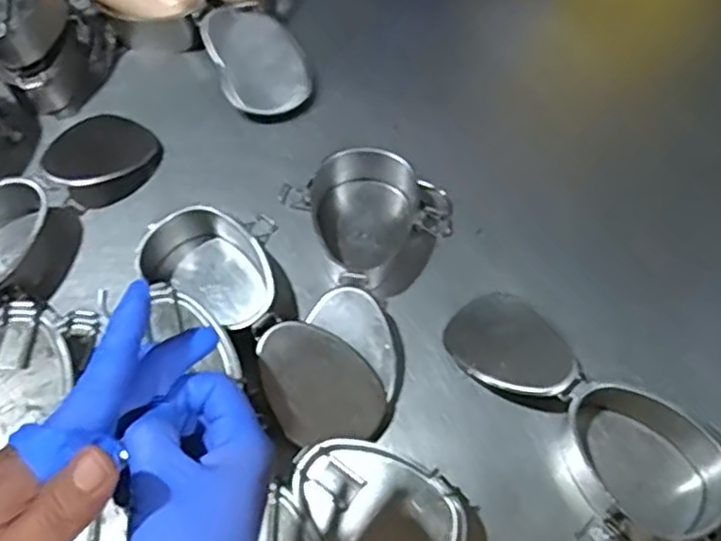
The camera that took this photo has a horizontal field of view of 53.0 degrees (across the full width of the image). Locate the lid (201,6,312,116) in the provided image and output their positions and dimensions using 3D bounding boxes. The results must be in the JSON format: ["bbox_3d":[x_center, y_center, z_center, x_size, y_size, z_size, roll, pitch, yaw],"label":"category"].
[{"bbox_3d":[-0.138,-0.283,0.966,0.112,0.018,0.160,-23,81,-1],"label":"lid"}]

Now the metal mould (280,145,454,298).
[{"bbox_3d":[0.016,-0.076,0.869,0.174,0.073,0.192,-27,66,-16],"label":"metal mould"}]

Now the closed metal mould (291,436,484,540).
[{"bbox_3d":[0.022,0.241,0.676,0.187,0.069,0.124,23,63,11],"label":"closed metal mould"}]

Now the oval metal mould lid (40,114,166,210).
[{"bbox_3d":[-0.327,-0.141,0.909,0.122,0.052,0.140,35,66,16],"label":"oval metal mould lid"}]

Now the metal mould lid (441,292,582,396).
[{"bbox_3d":[0.161,0.085,0.782,0.101,0.009,0.152,-35,47,-6],"label":"metal mould lid"}]

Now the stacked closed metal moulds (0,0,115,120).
[{"bbox_3d":[-0.417,-0.305,0.928,0.141,0.160,0.158,-40,69,-20],"label":"stacked closed metal moulds"}]

